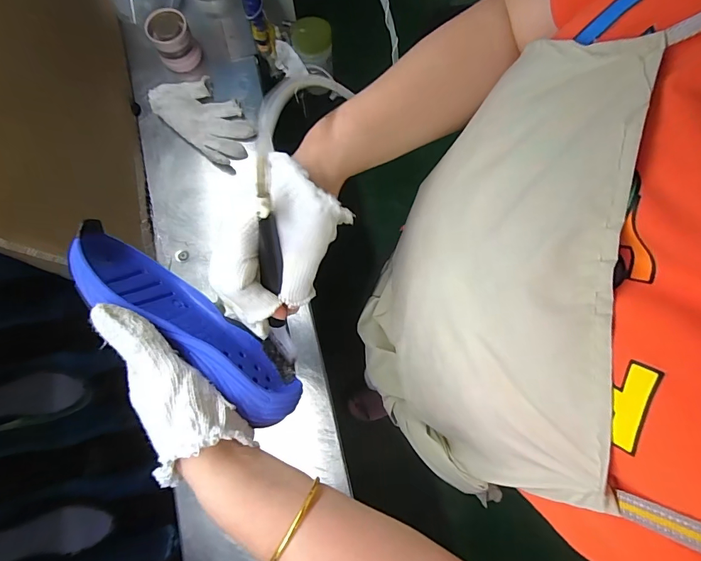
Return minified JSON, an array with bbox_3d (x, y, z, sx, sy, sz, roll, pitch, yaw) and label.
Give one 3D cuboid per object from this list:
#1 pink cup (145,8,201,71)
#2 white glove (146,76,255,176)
[{"bbox_3d":[-0.291,-0.394,0.646,0.065,0.063,0.062,0,78,-1],"label":"pink cup"},{"bbox_3d":[-0.238,-0.268,0.643,0.177,0.022,0.100,41,81,8],"label":"white glove"}]

